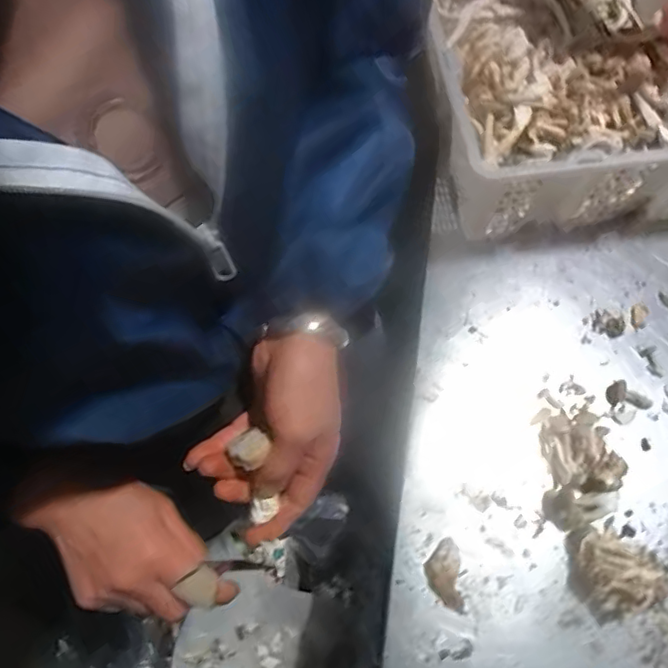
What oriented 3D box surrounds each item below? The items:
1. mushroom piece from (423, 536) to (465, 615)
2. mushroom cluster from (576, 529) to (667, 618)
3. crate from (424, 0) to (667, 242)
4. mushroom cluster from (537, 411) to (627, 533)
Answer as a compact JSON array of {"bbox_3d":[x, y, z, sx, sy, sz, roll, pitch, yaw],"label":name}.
[{"bbox_3d":[0.113,0.245,0.566,0.038,0.027,0.069,-3,69,3],"label":"mushroom piece"},{"bbox_3d":[0.290,0.236,0.559,0.070,0.042,0.074,-1,69,3],"label":"mushroom cluster"},{"bbox_3d":[0.296,-0.391,0.715,0.377,0.164,0.515,-7,71,-1],"label":"crate"},{"bbox_3d":[0.263,0.145,0.590,0.074,0.045,0.117,3,71,2],"label":"mushroom cluster"}]

